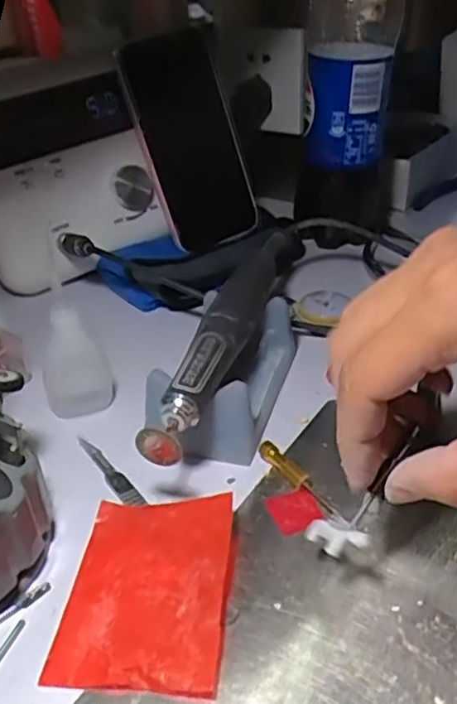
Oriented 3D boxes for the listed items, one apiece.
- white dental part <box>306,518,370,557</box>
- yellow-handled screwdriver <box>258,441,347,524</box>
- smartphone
[{"bbox_3d":[0.042,0.074,0.258,0.031,0.004,0.013,4,62,57],"label":"white dental part"},{"bbox_3d":[0.034,0.061,0.313,0.009,0.008,0.056,-24,39,-28],"label":"yellow-handled screwdriver"},{"bbox_3d":[-0.025,-0.160,0.485,0.084,0.151,0.012,-26,13,-26],"label":"smartphone"}]

